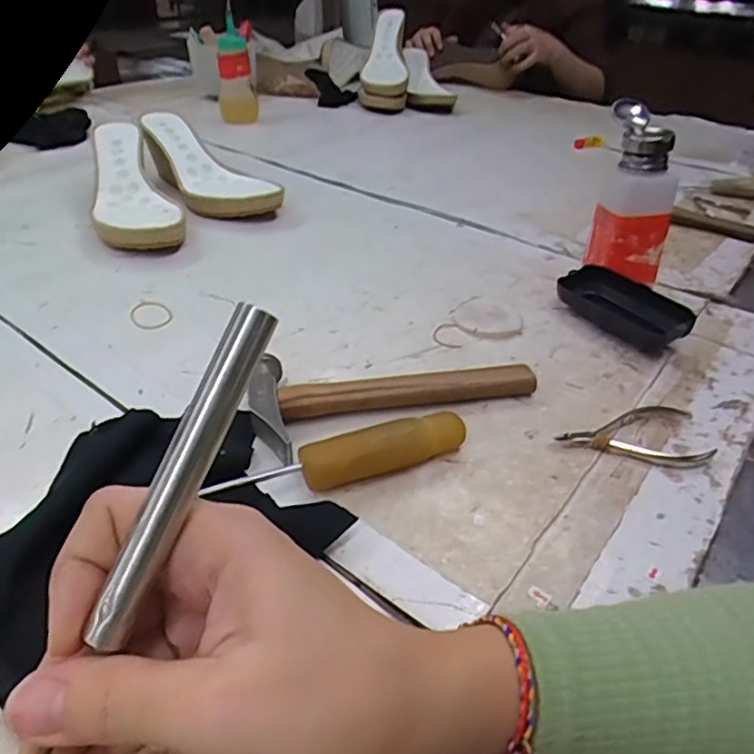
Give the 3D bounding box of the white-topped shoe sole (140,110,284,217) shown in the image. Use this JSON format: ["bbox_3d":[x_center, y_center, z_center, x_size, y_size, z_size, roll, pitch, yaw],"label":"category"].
[{"bbox_3d":[-0.201,-0.253,0.699,0.106,0.066,0.230,-17,41,-25],"label":"white-topped shoe sole"}]

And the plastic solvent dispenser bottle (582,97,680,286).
[{"bbox_3d":[0.231,-0.153,0.524,0.063,0.152,0.072,6,37,2],"label":"plastic solvent dispenser bottle"}]

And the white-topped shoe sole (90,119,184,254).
[{"bbox_3d":[-0.269,-0.207,0.633,0.081,0.068,0.244,-13,40,-21],"label":"white-topped shoe sole"}]

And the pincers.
[{"bbox_3d":[0.170,0.041,0.383,0.099,0.009,0.051,-4,37,-10],"label":"pincers"}]

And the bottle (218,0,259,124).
[{"bbox_3d":[-0.229,-0.495,0.935,0.051,0.159,0.046,-15,41,-20],"label":"bottle"}]

